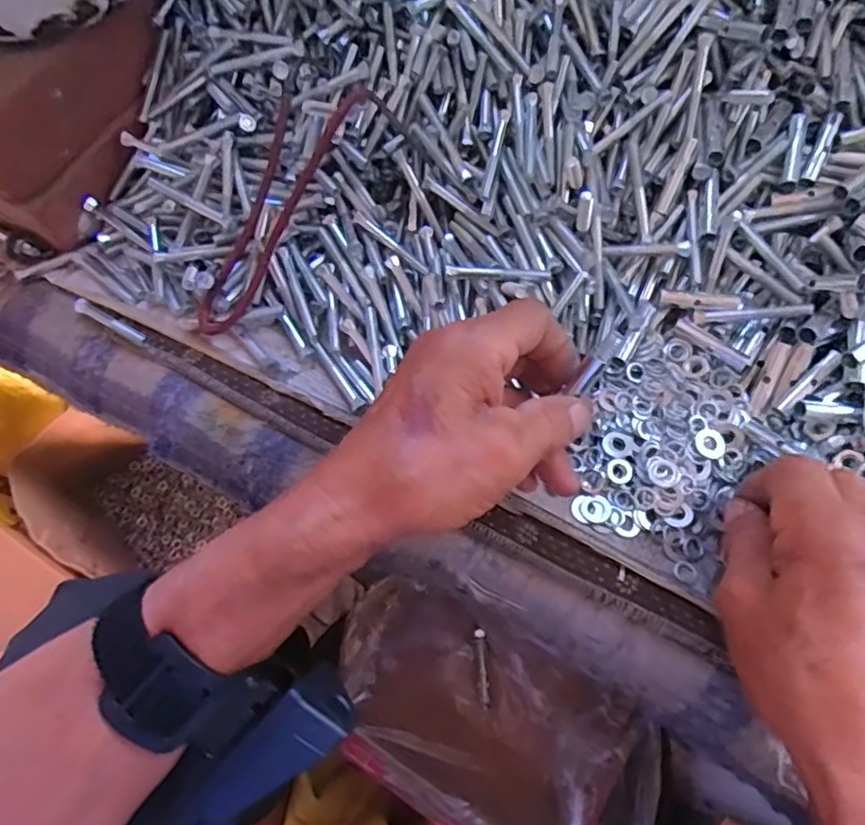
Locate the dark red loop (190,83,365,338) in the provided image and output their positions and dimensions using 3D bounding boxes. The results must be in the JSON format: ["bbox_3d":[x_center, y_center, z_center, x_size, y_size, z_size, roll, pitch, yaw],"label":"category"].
[{"bbox_3d":[-0.094,-0.121,0.347,0.042,0.031,0.166,28,89,13],"label":"dark red loop"}]

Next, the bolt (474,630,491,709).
[{"bbox_3d":[0.039,0.197,0.464,0.008,0.010,0.056,-6,67,0],"label":"bolt"}]

